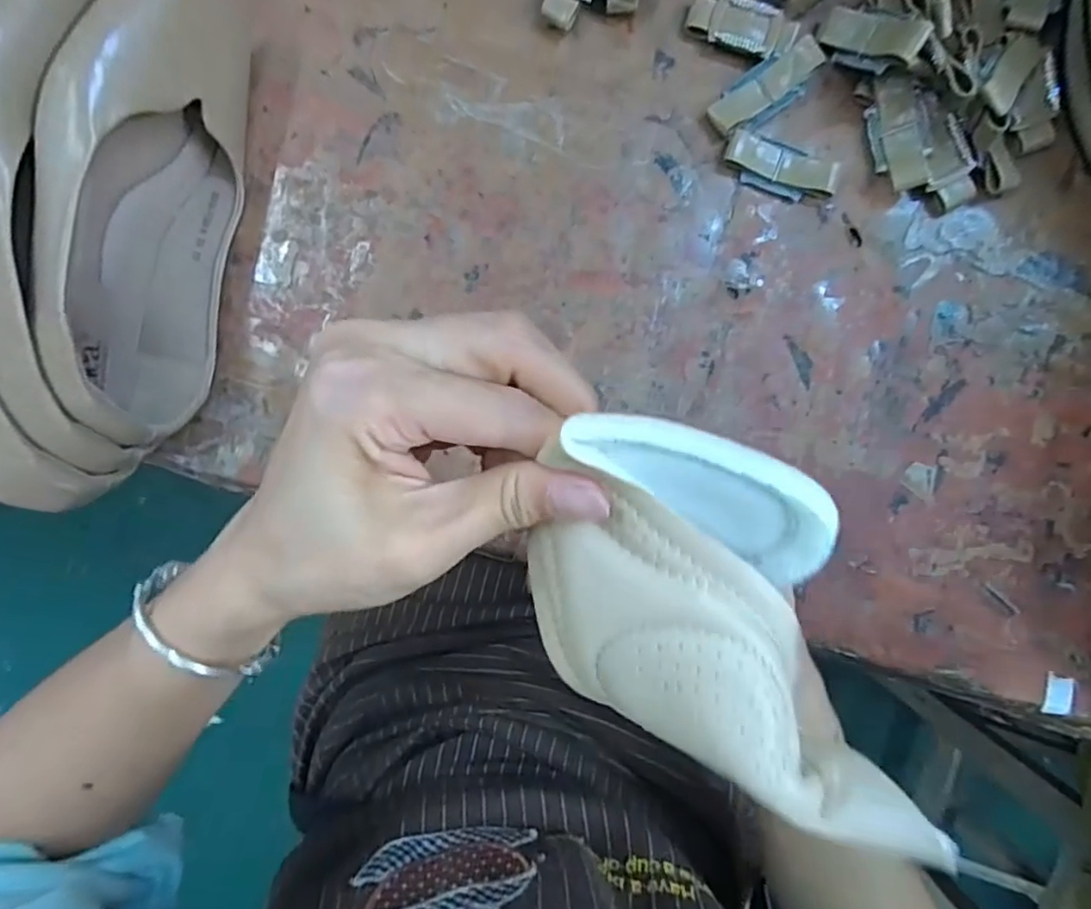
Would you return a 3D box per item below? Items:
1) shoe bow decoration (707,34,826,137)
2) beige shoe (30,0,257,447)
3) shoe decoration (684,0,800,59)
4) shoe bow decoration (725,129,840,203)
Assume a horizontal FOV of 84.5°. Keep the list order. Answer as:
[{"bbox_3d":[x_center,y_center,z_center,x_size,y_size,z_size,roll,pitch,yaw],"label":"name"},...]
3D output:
[{"bbox_3d":[0.125,-0.210,0.345,0.063,0.019,0.029,-35,93,1],"label":"shoe bow decoration"},{"bbox_3d":[-0.209,-0.128,0.317,0.058,0.083,0.239,9,93,-1],"label":"beige shoe"},{"bbox_3d":[0.114,-0.250,0.349,0.061,0.011,0.031,20,92,-2],"label":"shoe decoration"},{"bbox_3d":[0.138,-0.168,0.353,0.065,0.009,0.028,19,92,-2],"label":"shoe bow decoration"}]

